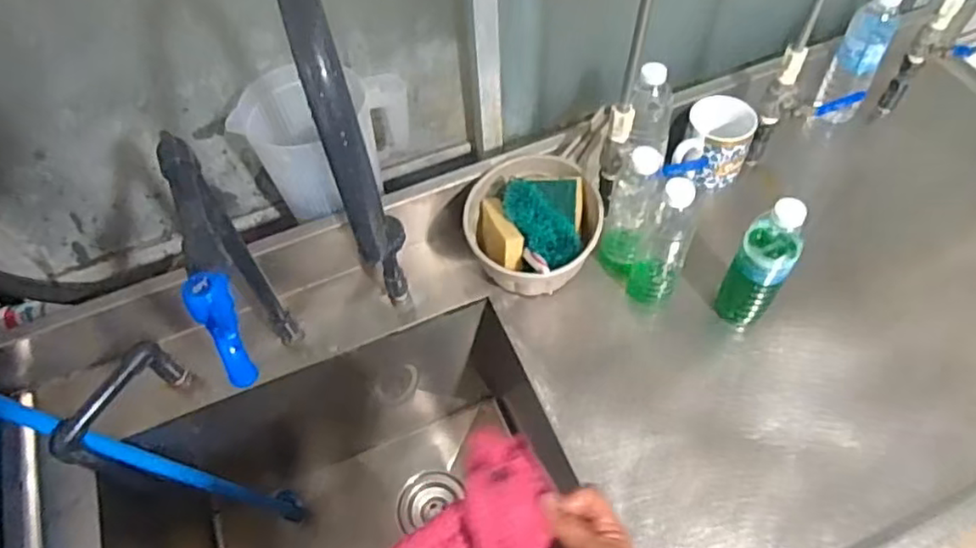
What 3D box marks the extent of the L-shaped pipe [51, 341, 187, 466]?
[{"bbox_3d":[-0.423,0.151,0.743,0.031,0.081,0.146,25,61,18],"label":"L-shaped pipe"}]

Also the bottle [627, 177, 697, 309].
[{"bbox_3d":[0.209,-0.034,0.785,0.064,0.221,0.055,16,59,13],"label":"bottle"}]

